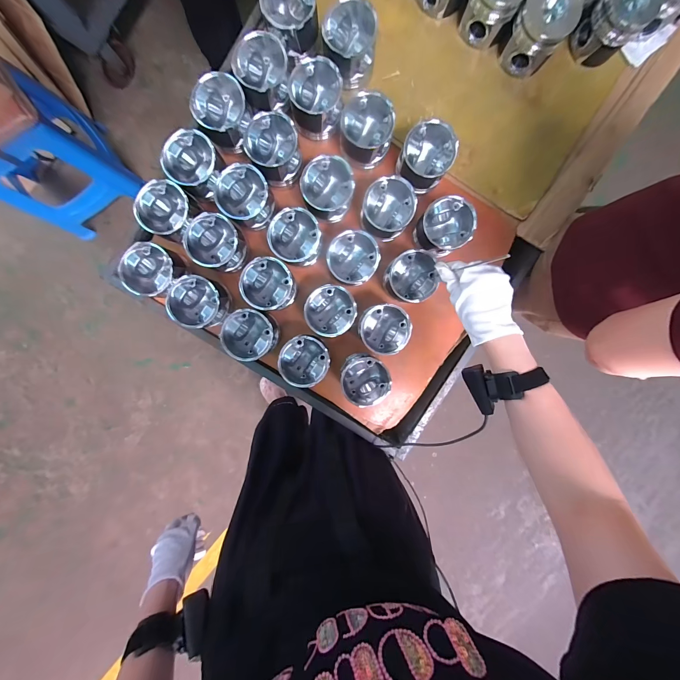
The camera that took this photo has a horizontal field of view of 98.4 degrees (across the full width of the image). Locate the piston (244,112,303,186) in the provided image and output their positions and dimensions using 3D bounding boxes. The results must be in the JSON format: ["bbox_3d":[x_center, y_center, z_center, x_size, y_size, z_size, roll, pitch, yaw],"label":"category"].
[{"bbox_3d":[-0.119,-0.348,0.539,0.088,0.084,0.091,0,94,-2],"label":"piston"}]

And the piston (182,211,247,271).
[{"bbox_3d":[-0.232,-0.183,0.553,0.099,0.070,0.093,20,93,-3],"label":"piston"}]

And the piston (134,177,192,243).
[{"bbox_3d":[-0.318,-0.240,0.554,0.091,0.079,0.091,27,93,-4],"label":"piston"}]

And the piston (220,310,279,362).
[{"bbox_3d":[-0.169,-0.013,0.565,0.094,0.059,0.094,0,94,-2],"label":"piston"}]

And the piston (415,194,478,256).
[{"bbox_3d":[0.197,-0.213,0.557,0.095,0.070,0.089,40,92,-4],"label":"piston"}]

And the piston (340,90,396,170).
[{"bbox_3d":[0.048,-0.384,0.543,0.098,0.102,0.092,22,97,-4],"label":"piston"}]

